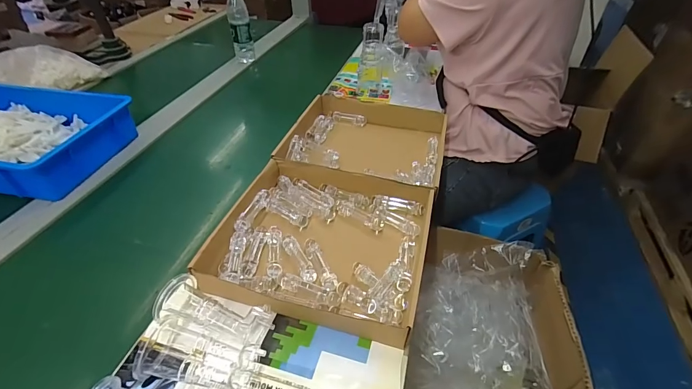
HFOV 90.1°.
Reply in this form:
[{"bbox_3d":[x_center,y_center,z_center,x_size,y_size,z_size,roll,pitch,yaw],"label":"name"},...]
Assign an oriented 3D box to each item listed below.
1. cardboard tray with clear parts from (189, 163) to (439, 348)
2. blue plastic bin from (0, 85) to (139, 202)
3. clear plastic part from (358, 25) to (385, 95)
[{"bbox_3d":[-0.029,0.064,0.550,0.301,0.053,0.284,12,43,13],"label":"cardboard tray with clear parts"},{"bbox_3d":[-0.710,-0.121,0.753,0.420,0.104,0.304,10,42,10],"label":"blue plastic bin"},{"bbox_3d":[0.068,-0.369,0.951,0.065,0.177,0.072,5,42,5],"label":"clear plastic part"}]

